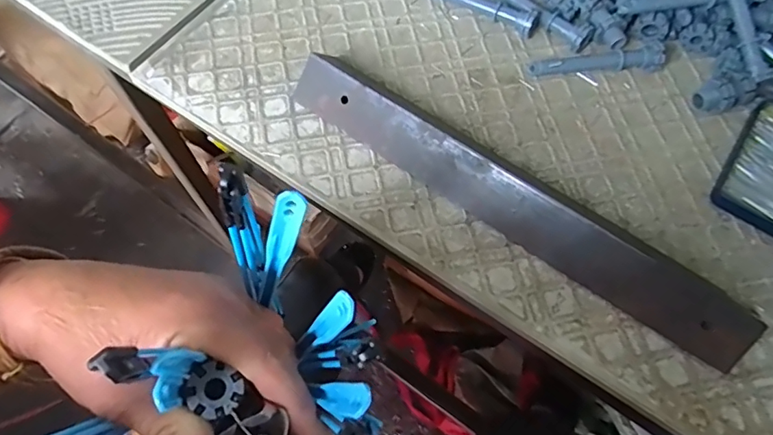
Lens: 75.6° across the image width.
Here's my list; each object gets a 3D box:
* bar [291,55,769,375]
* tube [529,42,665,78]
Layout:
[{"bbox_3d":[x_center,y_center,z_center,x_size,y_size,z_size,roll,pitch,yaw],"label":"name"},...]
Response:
[{"bbox_3d":[0.076,-0.019,0.316,0.309,0.027,0.050,35,70,12],"label":"bar"},{"bbox_3d":[0.152,-0.115,0.363,0.093,0.018,0.013,-2,67,-2],"label":"tube"}]

